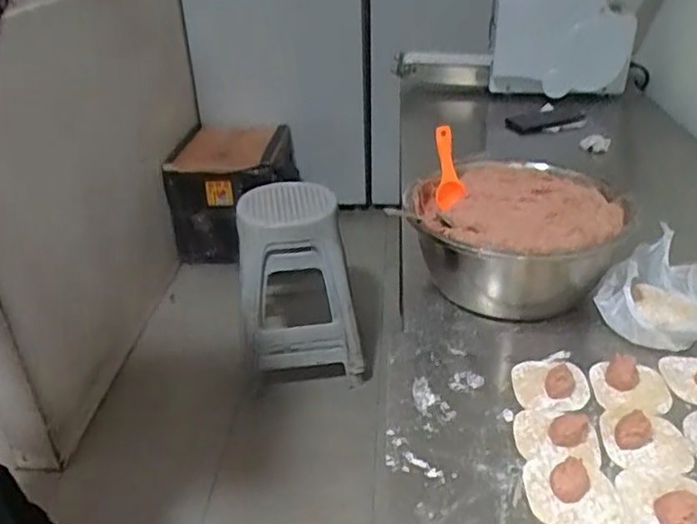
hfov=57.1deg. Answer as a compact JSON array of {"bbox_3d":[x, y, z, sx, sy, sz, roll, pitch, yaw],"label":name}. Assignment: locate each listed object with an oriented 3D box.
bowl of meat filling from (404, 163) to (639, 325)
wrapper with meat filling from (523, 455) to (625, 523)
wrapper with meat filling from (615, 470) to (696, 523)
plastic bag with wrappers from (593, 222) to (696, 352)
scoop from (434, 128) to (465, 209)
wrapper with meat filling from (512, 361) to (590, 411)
[{"bbox_3d":[0.215,-0.022,0.824,0.243,0.131,0.229,-2,31,1],"label":"bowl of meat filling"},{"bbox_3d":[0.199,0.199,0.567,0.078,0.020,0.077,-2,31,1],"label":"wrapper with meat filling"},{"bbox_3d":[0.275,0.201,0.552,0.075,0.027,0.072,-2,31,1],"label":"wrapper with meat filling"},{"bbox_3d":[0.383,0.045,0.761,0.161,0.076,0.134,-25,38,-33],"label":"plastic bag with wrappers"},{"bbox_3d":[0.129,-0.123,0.844,0.034,0.108,0.032,-7,9,-7],"label":"scoop"},{"bbox_3d":[0.217,0.125,0.687,0.076,0.025,0.078,6,32,13],"label":"wrapper with meat filling"}]

